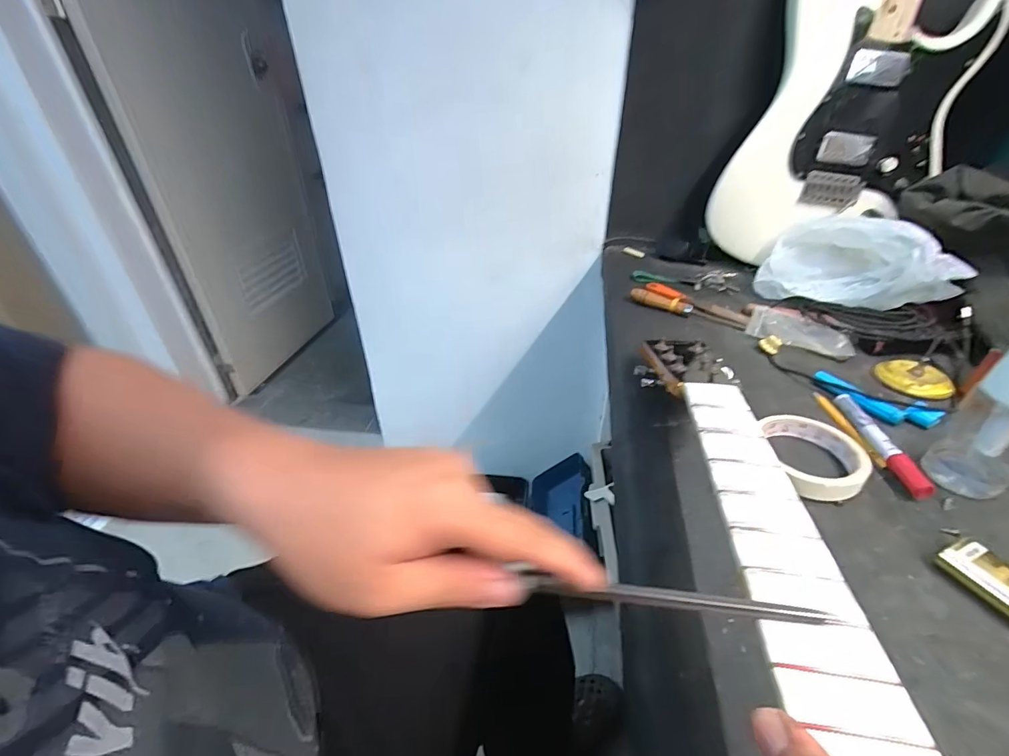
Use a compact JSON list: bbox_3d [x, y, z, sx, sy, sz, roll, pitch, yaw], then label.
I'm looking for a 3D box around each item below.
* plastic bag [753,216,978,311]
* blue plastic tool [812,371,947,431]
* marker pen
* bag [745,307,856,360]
[{"bbox_3d":[0.497,-0.158,0.624,0.068,0.118,0.218,-28,42,-34],"label":"plastic bag"},{"bbox_3d":[0.394,0.023,0.472,0.036,0.014,0.110,-26,41,-32],"label":"blue plastic tool"},{"bbox_3d":[0.357,0.058,0.422,0.016,0.018,0.132,2,34,4],"label":"marker pen"},{"bbox_3d":[0.393,-0.061,0.587,0.122,0.012,0.077,24,42,32],"label":"bag"}]

